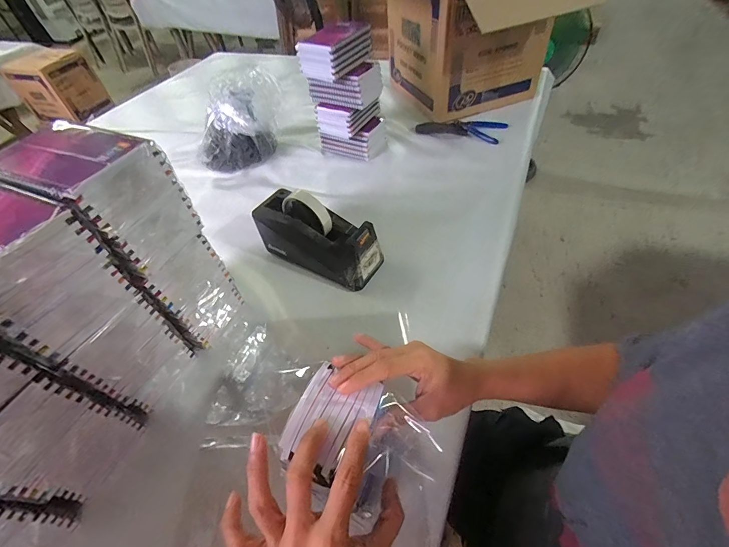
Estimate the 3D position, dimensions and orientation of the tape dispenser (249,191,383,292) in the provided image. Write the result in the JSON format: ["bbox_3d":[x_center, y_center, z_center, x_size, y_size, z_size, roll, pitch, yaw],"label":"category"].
[{"bbox_3d":[-0.076,-0.064,0.558,0.204,0.115,0.077,22,56,23],"label":"tape dispenser"}]

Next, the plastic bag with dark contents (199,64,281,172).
[{"bbox_3d":[-0.274,-0.332,0.781,0.110,0.167,0.197,18,54,20],"label":"plastic bag with dark contents"}]

